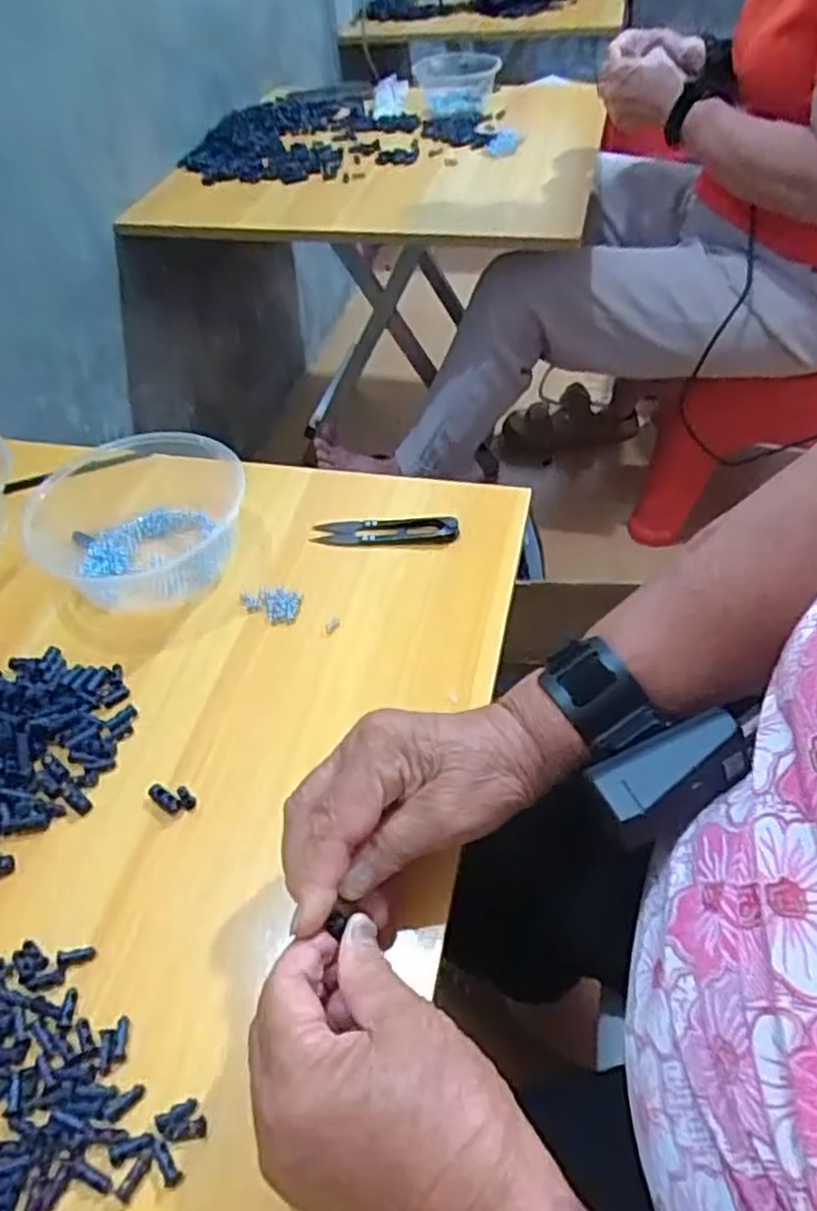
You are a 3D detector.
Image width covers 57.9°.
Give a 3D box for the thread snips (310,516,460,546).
[{"bbox_3d":[-0.017,-0.052,0.522,0.102,0.014,0.022,0,48,5],"label":"thread snips"}]

